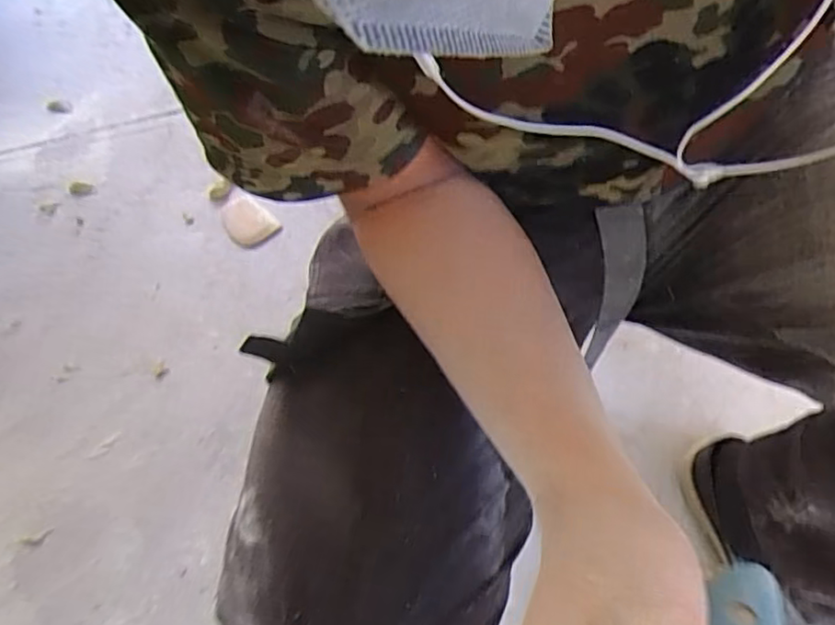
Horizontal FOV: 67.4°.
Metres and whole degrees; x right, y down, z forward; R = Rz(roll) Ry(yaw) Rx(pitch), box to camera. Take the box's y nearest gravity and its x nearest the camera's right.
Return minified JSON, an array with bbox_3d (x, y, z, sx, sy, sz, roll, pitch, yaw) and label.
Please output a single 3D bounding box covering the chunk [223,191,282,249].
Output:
[{"bbox_3d":[-0.261,-0.138,0.940,0.101,0.017,0.064,37,65,25],"label":"chunk"}]

